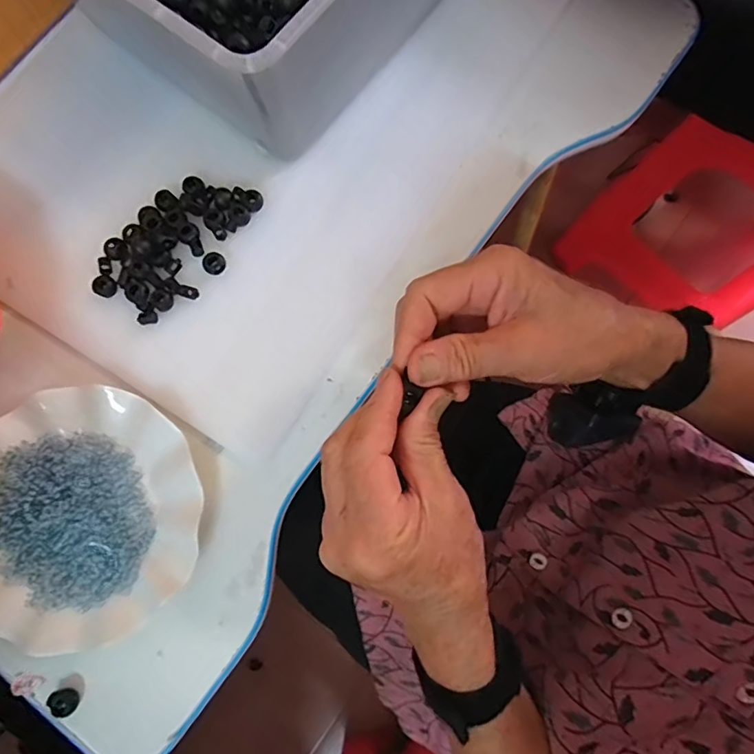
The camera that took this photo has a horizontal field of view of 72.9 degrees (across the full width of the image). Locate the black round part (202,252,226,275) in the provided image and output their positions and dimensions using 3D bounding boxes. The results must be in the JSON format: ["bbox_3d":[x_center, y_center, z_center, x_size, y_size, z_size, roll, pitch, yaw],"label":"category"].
[{"bbox_3d":[-0.131,-0.091,0.409,0.018,0.010,0.015,-43,81,-7],"label":"black round part"}]

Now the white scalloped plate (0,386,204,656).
[{"bbox_3d":[-0.221,0.100,0.377,0.179,0.024,0.177,0,79,1],"label":"white scalloped plate"}]

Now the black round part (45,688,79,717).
[{"bbox_3d":[-0.222,0.231,0.362,0.015,0.012,0.018,-34,80,-5],"label":"black round part"}]

